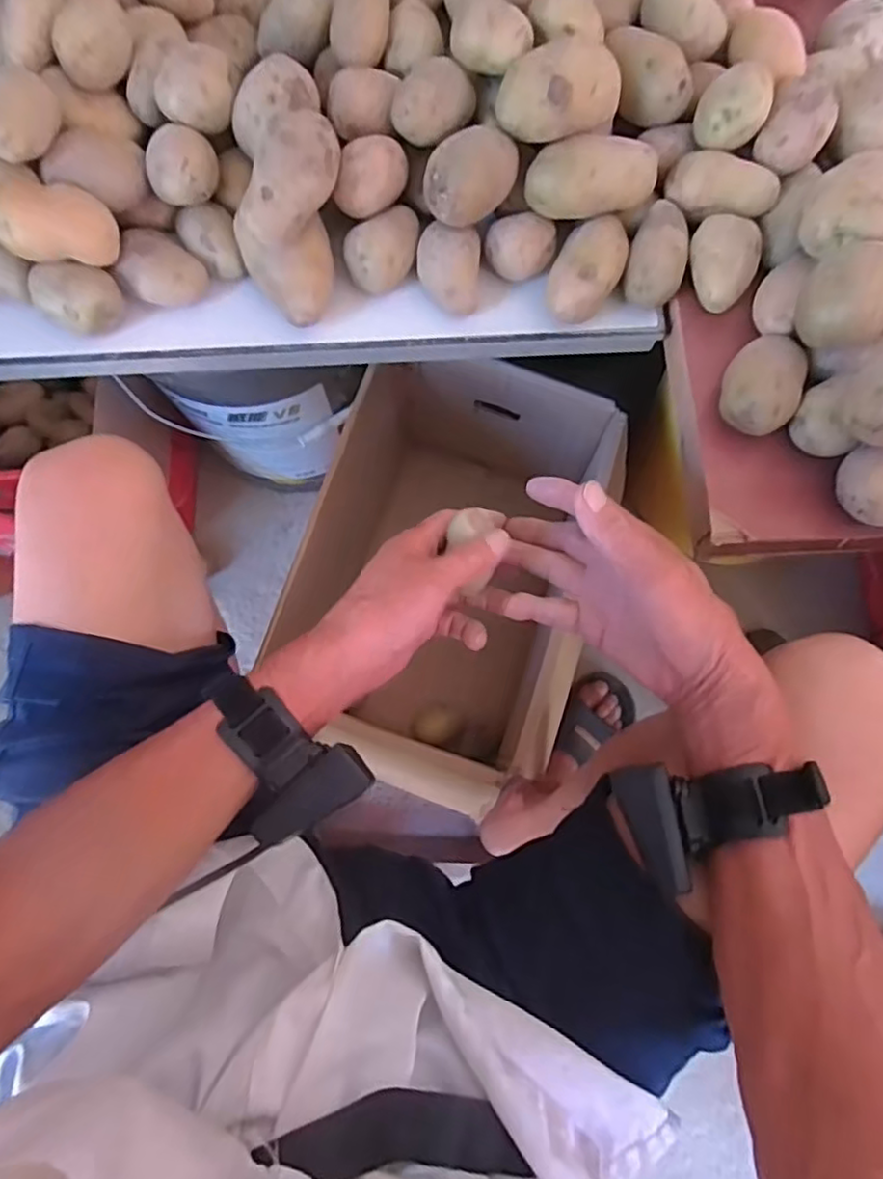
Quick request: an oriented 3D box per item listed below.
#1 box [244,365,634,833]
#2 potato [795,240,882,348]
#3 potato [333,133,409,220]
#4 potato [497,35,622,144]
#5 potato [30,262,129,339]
[{"bbox_3d":[0.014,-0.003,0.741,0.306,0.237,0.453,17,78,4],"label":"box"},{"bbox_3d":[0.272,-0.193,0.423,0.063,0.058,0.063,0,77,0],"label":"potato"},{"bbox_3d":[-0.052,-0.306,0.484,0.052,0.051,0.037,-1,77,0],"label":"potato"},{"bbox_3d":[0.083,-0.346,0.453,0.080,0.050,0.060,14,78,4],"label":"potato"},{"bbox_3d":[-0.286,-0.231,0.505,0.051,0.035,0.054,0,77,0],"label":"potato"}]

